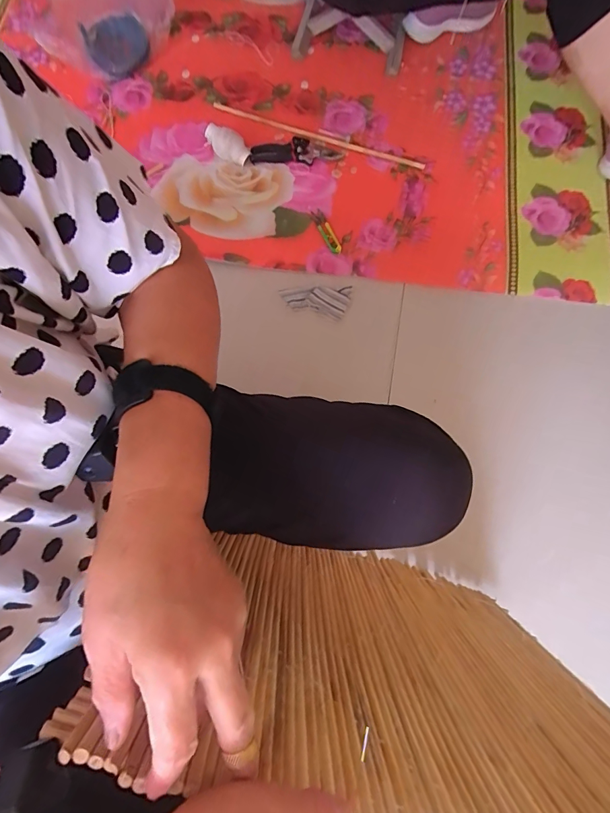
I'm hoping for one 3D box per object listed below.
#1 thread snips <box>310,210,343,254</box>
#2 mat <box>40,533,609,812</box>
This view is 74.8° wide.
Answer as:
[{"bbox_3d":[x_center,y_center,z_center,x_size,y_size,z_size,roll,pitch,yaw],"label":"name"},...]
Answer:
[{"bbox_3d":[0.044,-0.377,0.857,0.029,0.013,0.116,-25,78,-6],"label":"thread snips"},{"bbox_3d":[0.083,0.242,0.427,0.466,0.436,0.014,16,90,-2],"label":"mat"}]

